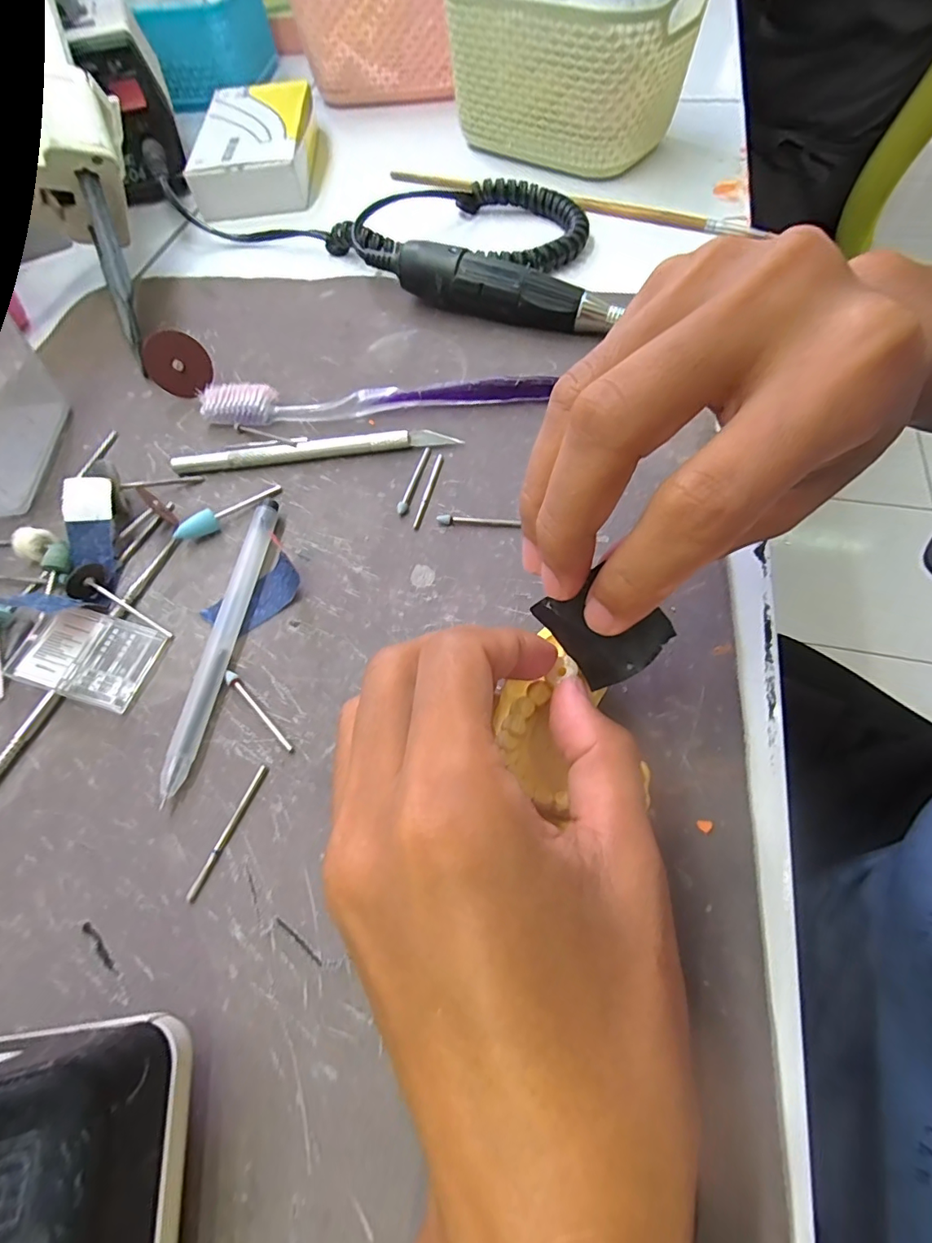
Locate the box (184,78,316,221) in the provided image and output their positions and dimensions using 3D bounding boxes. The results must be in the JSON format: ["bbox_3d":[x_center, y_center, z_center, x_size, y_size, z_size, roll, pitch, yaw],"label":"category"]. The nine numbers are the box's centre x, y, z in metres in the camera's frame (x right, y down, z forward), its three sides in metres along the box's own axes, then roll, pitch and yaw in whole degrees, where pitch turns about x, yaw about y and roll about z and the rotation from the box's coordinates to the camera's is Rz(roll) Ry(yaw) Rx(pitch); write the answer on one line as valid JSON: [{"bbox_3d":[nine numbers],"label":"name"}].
[{"bbox_3d":[-0.160,-0.372,0.395,0.087,0.031,0.145,-6,62,0],"label":"box"}]

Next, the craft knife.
[{"bbox_3d":[-0.073,-0.083,0.245,0.134,0.009,0.007,-7,62,0],"label":"craft knife"}]

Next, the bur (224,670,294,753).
[{"bbox_3d":[-0.077,0.033,0.185,0.004,0.004,0.042,-40,67,-17],"label":"bur"}]

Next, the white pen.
[{"bbox_3d":[-0.096,0.004,0.199,0.011,0.009,0.123,4,62,5],"label":"white pen"}]

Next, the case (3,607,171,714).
[{"bbox_3d":[-0.149,0.013,0.196,0.049,0.011,0.033,13,63,10],"label":"case"}]

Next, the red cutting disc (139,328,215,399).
[{"bbox_3d":[-0.151,-0.135,0.264,0.031,0.031,0.004,-40,33,13],"label":"red cutting disc"}]

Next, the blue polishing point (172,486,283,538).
[{"bbox_3d":[-0.107,-0.050,0.228,0.049,0.010,0.008,-35,65,-15],"label":"blue polishing point"}]

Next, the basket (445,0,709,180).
[{"bbox_3d":[0.073,-0.401,0.367,0.163,0.085,0.114,29,67,17],"label":"basket"}]

